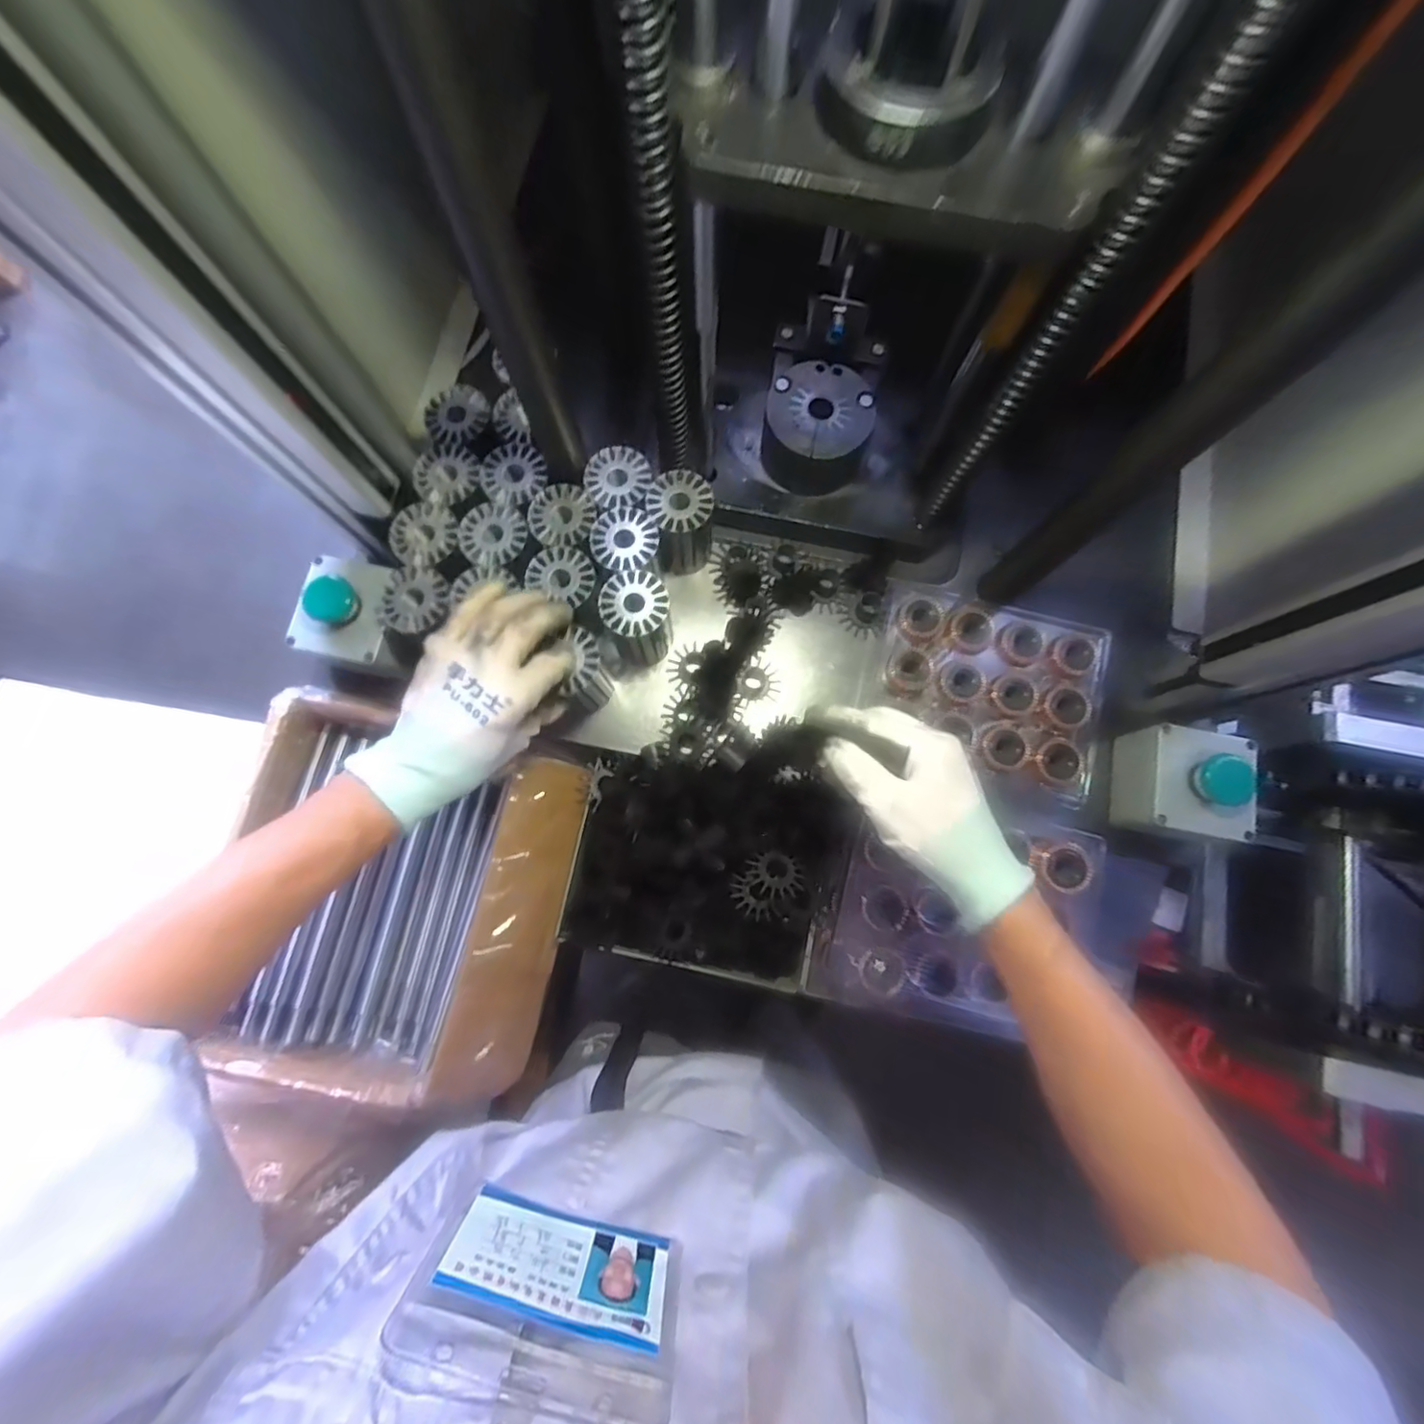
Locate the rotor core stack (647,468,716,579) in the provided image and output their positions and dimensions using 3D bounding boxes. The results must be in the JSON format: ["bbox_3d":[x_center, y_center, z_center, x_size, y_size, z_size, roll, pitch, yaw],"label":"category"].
[{"bbox_3d":[-0.025,-0.160,0.535,0.049,0.078,0.056,-12,79,-3],"label":"rotor core stack"}]

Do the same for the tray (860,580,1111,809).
[{"bbox_3d":[0.237,-0.022,0.539,0.196,0.039,0.149,18,79,3],"label":"tray"}]

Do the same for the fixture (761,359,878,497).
[{"bbox_3d":[0.088,-0.238,0.530,0.085,0.060,0.083,10,79,1],"label":"fixture"}]

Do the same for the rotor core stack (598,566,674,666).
[{"bbox_3d":[-0.060,-0.075,0.520,0.051,0.082,0.057,-9,79,-2],"label":"rotor core stack"}]

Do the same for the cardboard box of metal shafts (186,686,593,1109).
[{"bbox_3d":[-0.264,0.161,0.534,0.266,0.074,0.298,11,79,2],"label":"cardboard box of metal shafts"}]

